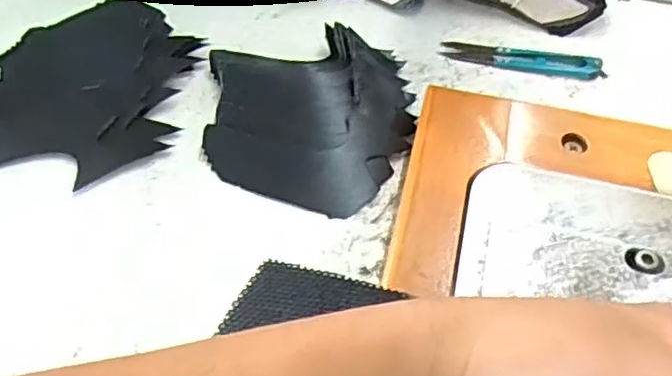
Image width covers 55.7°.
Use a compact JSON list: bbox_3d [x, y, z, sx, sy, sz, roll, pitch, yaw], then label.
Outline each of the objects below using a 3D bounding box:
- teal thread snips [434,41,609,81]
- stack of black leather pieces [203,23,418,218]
[{"bbox_3d":[0.126,-0.088,0.429,0.106,0.009,0.024,11,48,5],"label":"teal thread snips"},{"bbox_3d":[-0.014,-0.043,0.364,0.115,0.023,0.127,1,48,-4],"label":"stack of black leather pieces"}]

